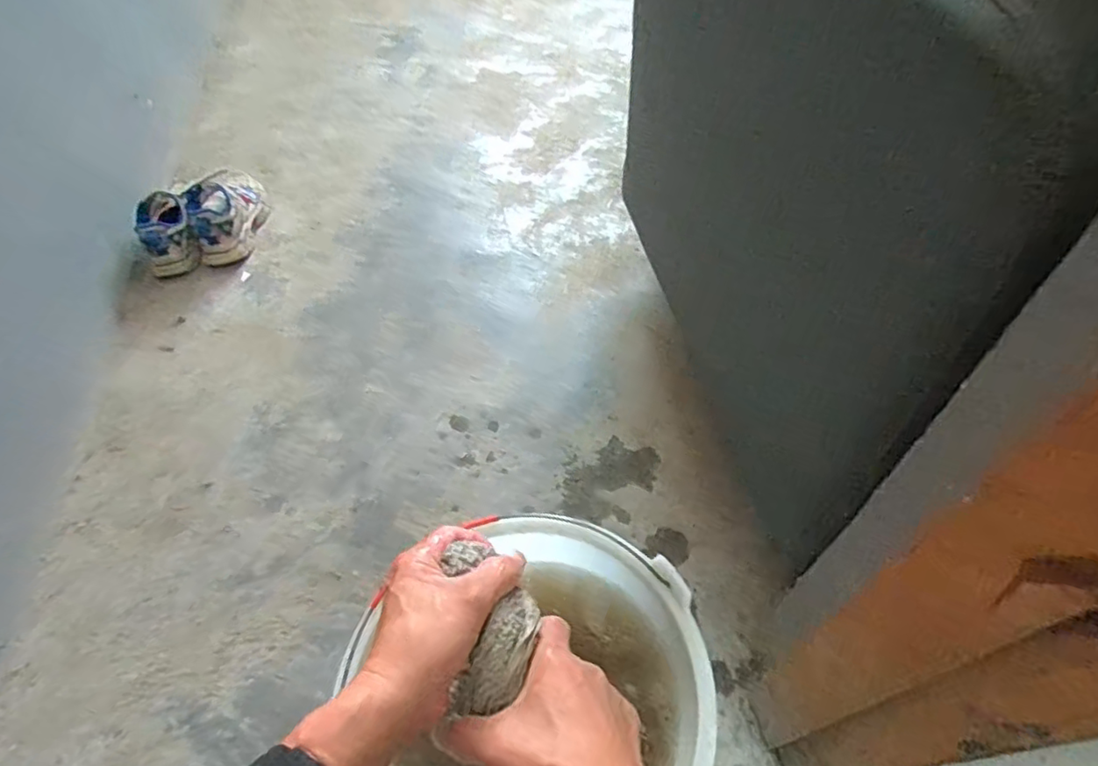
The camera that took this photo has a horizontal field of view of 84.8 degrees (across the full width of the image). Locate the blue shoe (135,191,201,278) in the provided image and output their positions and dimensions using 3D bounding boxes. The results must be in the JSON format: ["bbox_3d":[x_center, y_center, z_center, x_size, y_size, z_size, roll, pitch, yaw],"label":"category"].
[{"bbox_3d":[-0.692,-0.271,1.089,0.096,0.065,0.160,-27,57,-14],"label":"blue shoe"}]

